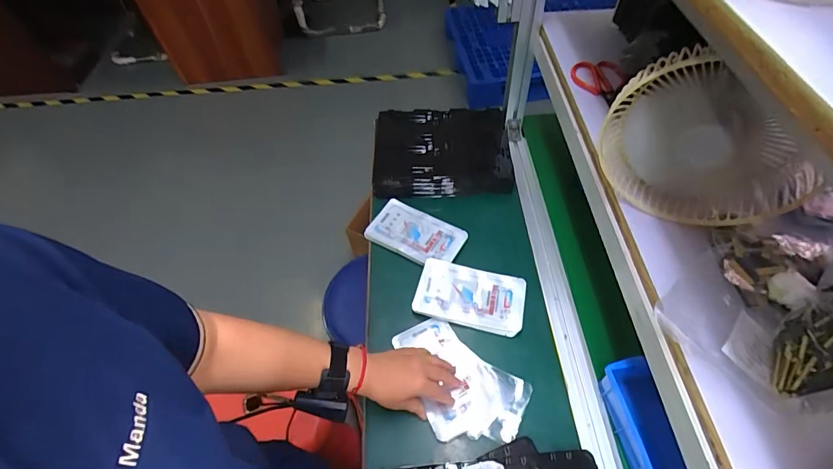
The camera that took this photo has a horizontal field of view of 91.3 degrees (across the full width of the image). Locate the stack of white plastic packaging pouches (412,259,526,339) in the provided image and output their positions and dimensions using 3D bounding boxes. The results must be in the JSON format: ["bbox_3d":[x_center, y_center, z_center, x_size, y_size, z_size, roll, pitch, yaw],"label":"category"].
[{"bbox_3d":[0.089,0.099,0.674,0.175,0.022,0.100,11,56,12],"label":"stack of white plastic packaging pouches"}]

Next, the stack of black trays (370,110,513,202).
[{"bbox_3d":[0.053,-0.188,0.857,0.279,0.055,0.231,0,55,4],"label":"stack of black trays"}]

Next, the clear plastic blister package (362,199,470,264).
[{"bbox_3d":[-0.001,-0.001,0.753,0.170,0.014,0.098,24,60,20],"label":"clear plastic blister package"}]

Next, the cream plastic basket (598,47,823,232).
[{"bbox_3d":[0.298,-0.092,0.419,0.188,0.180,0.055,23,60,19],"label":"cream plastic basket"}]

